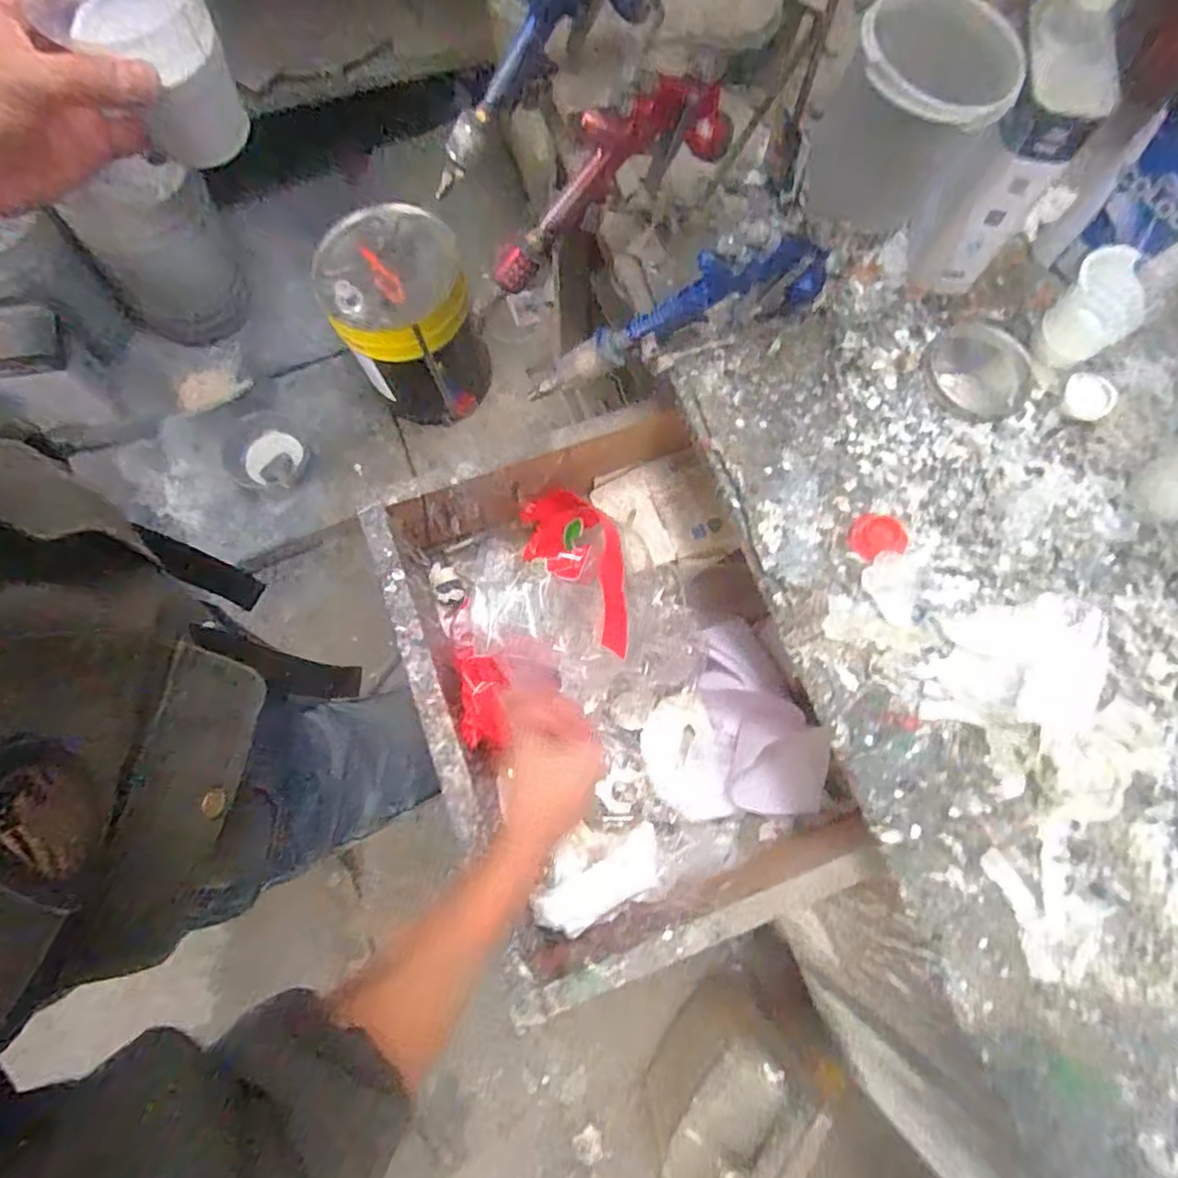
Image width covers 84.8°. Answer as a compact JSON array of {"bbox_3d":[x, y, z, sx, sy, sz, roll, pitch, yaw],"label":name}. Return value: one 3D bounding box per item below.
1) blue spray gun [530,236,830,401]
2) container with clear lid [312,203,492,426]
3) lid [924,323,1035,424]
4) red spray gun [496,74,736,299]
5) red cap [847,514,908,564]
[{"bbox_3d":[0.070,-0.236,0.592,0.285,0.108,0.030,-14,74,28],"label":"blue spray gun"},{"bbox_3d":[-0.357,-0.515,1.310,0.262,0.389,0.313,-16,76,-5],"label":"container with clear lid"},{"bbox_3d":[0.360,-0.200,0.594,0.106,0.007,0.092,-43,80,-11],"label":"lid"},{"bbox_3d":[0.001,-0.361,0.572,0.245,0.116,0.049,-26,74,31],"label":"red spray gun"},{"bbox_3d":[0.243,-0.045,0.544,0.043,0.007,0.043,-7,68,17],"label":"red cap"}]

